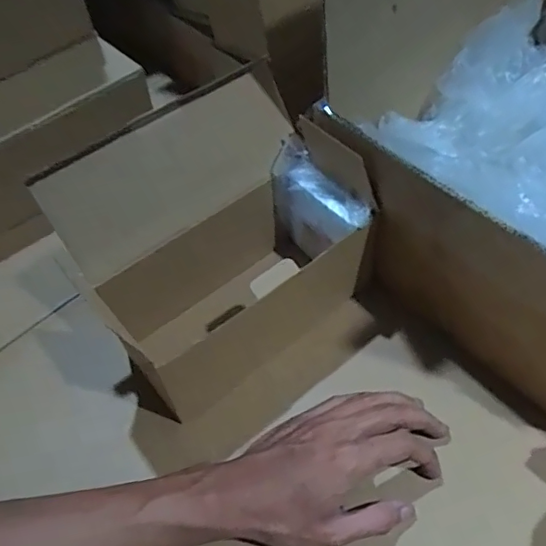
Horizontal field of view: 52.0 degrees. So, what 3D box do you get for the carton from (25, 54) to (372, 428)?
[{"bbox_3d":[-0.038,-0.024,0.461,0.216,0.181,0.139,-34,57,-19],"label":"carton"}]

